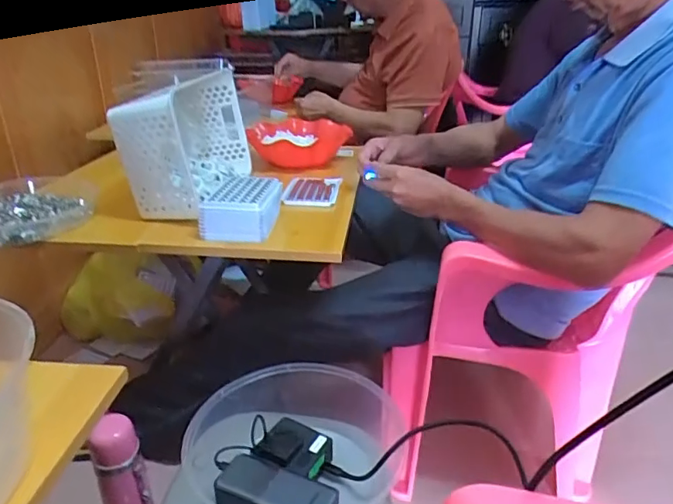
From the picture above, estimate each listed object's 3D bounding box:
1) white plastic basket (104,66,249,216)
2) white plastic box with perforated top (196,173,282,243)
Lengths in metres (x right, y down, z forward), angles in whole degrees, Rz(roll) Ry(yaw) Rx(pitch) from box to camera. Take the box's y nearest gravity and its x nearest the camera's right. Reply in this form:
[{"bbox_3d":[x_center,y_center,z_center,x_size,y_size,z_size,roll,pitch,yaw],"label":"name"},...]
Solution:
[{"bbox_3d":[-0.251,-0.201,0.878,0.122,0.164,0.310,2,26,3],"label":"white plastic basket"},{"bbox_3d":[-0.143,-0.065,0.777,0.108,0.060,0.109,1,26,2],"label":"white plastic box with perforated top"}]

